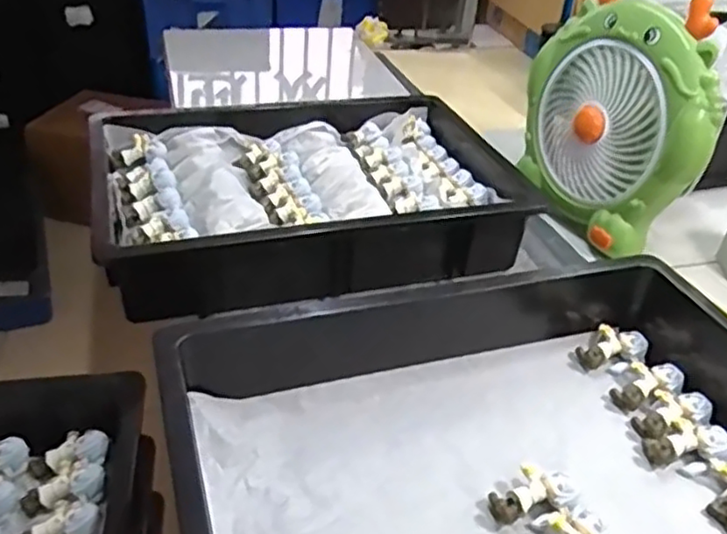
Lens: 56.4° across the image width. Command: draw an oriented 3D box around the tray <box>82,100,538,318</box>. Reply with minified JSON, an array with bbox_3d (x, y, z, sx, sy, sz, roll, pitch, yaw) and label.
[{"bbox_3d":[-0.054,-0.097,0.774,0.468,0.075,0.349,-5,35,-13],"label":"tray"}]

